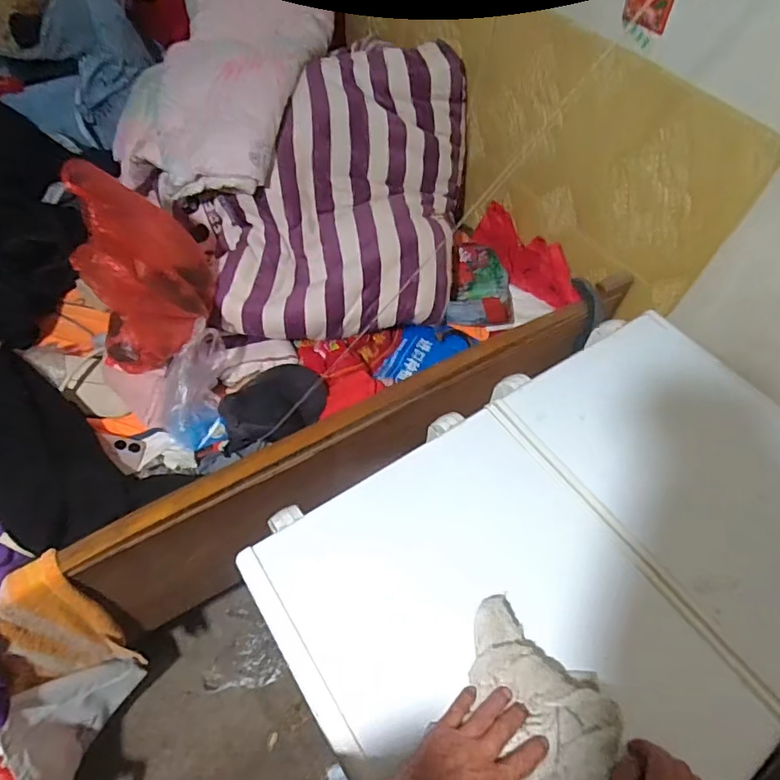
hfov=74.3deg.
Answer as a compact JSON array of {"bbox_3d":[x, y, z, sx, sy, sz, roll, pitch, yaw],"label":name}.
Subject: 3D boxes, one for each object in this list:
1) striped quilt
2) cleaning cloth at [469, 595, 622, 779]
[{"bbox_3d":[-0.102,-0.451,1.155,0.539,0.288,0.669,11,55,2],"label":"striped quilt"},{"bbox_3d":[0.162,0.353,0.535,0.152,0.039,0.249,6,55,-2],"label":"cleaning cloth"}]

